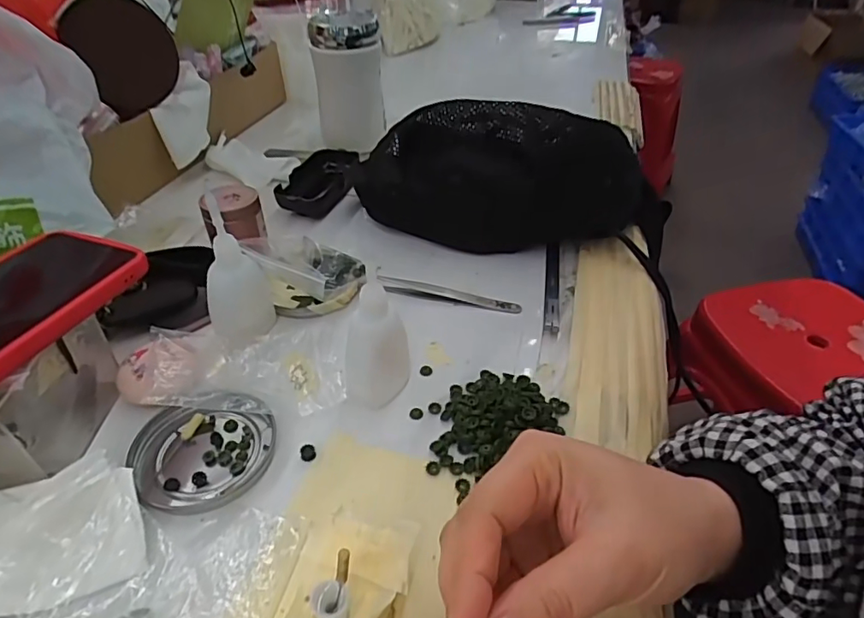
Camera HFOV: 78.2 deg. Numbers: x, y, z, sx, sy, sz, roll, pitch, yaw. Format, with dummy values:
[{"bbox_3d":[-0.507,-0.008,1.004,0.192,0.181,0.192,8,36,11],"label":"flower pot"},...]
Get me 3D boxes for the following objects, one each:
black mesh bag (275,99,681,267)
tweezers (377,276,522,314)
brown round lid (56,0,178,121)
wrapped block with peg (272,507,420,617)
[{"bbox_3d":[0.029,-0.129,0.480,0.356,0.104,0.108,12,41,14],"label":"black mesh bag"},{"bbox_3d":[0.013,-0.011,0.416,0.111,0.012,0.013,8,41,9],"label":"tweezers"},{"bbox_3d":[-0.310,-0.256,0.538,0.123,0.107,0.014,12,41,14],"label":"brown round lid"},{"bbox_3d":[-0.038,0.130,0.222,0.048,0.042,0.087,7,40,9],"label":"wrapped block with peg"}]

